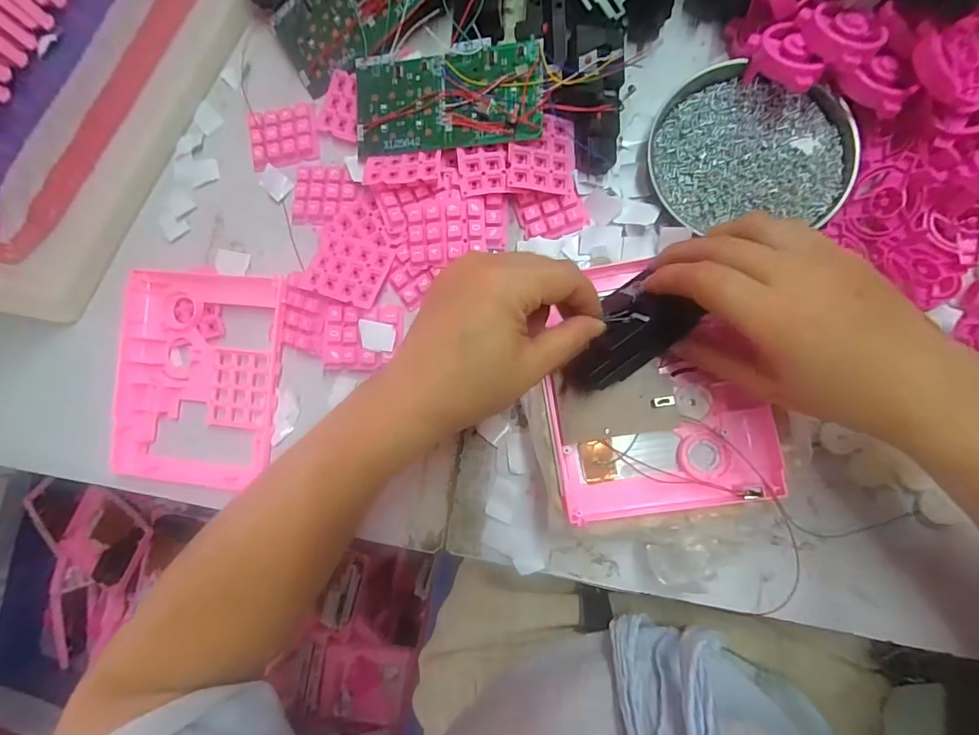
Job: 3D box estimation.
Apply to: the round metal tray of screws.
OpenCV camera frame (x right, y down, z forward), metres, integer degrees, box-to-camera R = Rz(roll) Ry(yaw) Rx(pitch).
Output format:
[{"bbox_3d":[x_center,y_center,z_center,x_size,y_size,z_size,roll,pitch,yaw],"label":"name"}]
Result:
[{"bbox_3d":[0.184,-0.160,0.319,0.131,0.022,0.117,-3,88,9],"label":"round metal tray of screws"}]

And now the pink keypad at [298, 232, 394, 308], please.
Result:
[{"bbox_3d":[-0.107,-0.075,0.337,0.059,0.005,0.052,18,74,6],"label":"pink keypad"}]

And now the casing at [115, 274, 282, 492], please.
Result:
[{"bbox_3d":[-0.226,0.008,0.358,0.131,0.031,0.168,5,89,9],"label":"casing"}]

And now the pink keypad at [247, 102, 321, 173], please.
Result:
[{"bbox_3d":[-0.172,-0.193,0.372,0.060,0.004,0.047,-7,84,6],"label":"pink keypad"}]

